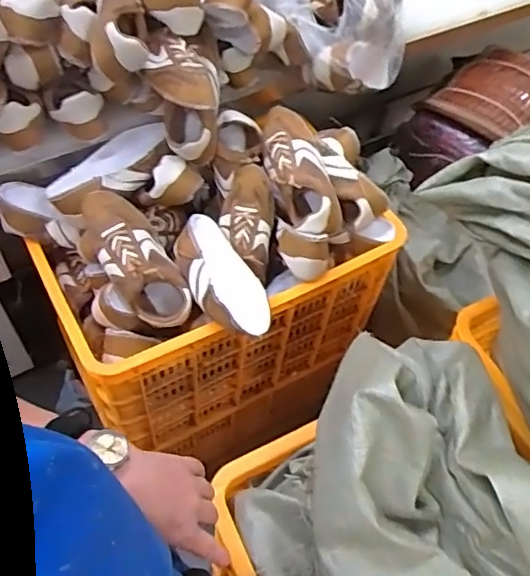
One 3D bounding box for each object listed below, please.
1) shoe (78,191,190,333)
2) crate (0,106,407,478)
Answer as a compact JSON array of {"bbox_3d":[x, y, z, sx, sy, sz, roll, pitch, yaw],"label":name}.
[{"bbox_3d":[-0.204,-0.044,0.886,0.094,0.095,0.235,-34,100,-25],"label":"shoe"},{"bbox_3d":[-0.094,-0.022,1.084,0.583,0.475,0.409,-26,61,-21],"label":"crate"}]

